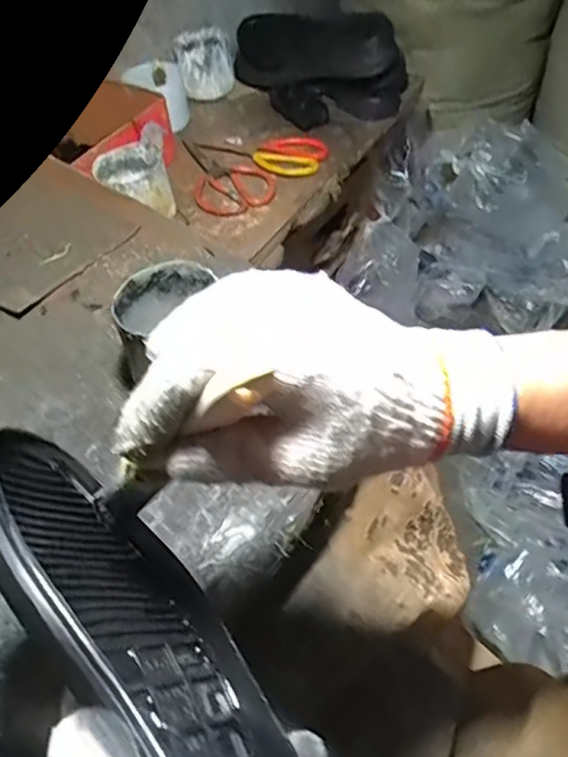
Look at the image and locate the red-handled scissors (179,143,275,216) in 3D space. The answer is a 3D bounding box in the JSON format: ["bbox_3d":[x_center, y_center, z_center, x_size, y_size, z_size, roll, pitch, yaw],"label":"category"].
[{"bbox_3d":[-0.080,-0.289,0.824,0.109,0.006,0.198,-16,52,-7],"label":"red-handled scissors"}]

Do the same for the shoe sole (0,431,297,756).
[{"bbox_3d":[-0.058,0.118,0.240,0.035,0.099,0.263,-46,60,1],"label":"shoe sole"}]

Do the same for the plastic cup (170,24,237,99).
[{"bbox_3d":[-0.131,-0.533,0.985,0.099,0.064,0.106,-8,51,-1],"label":"plastic cup"}]

